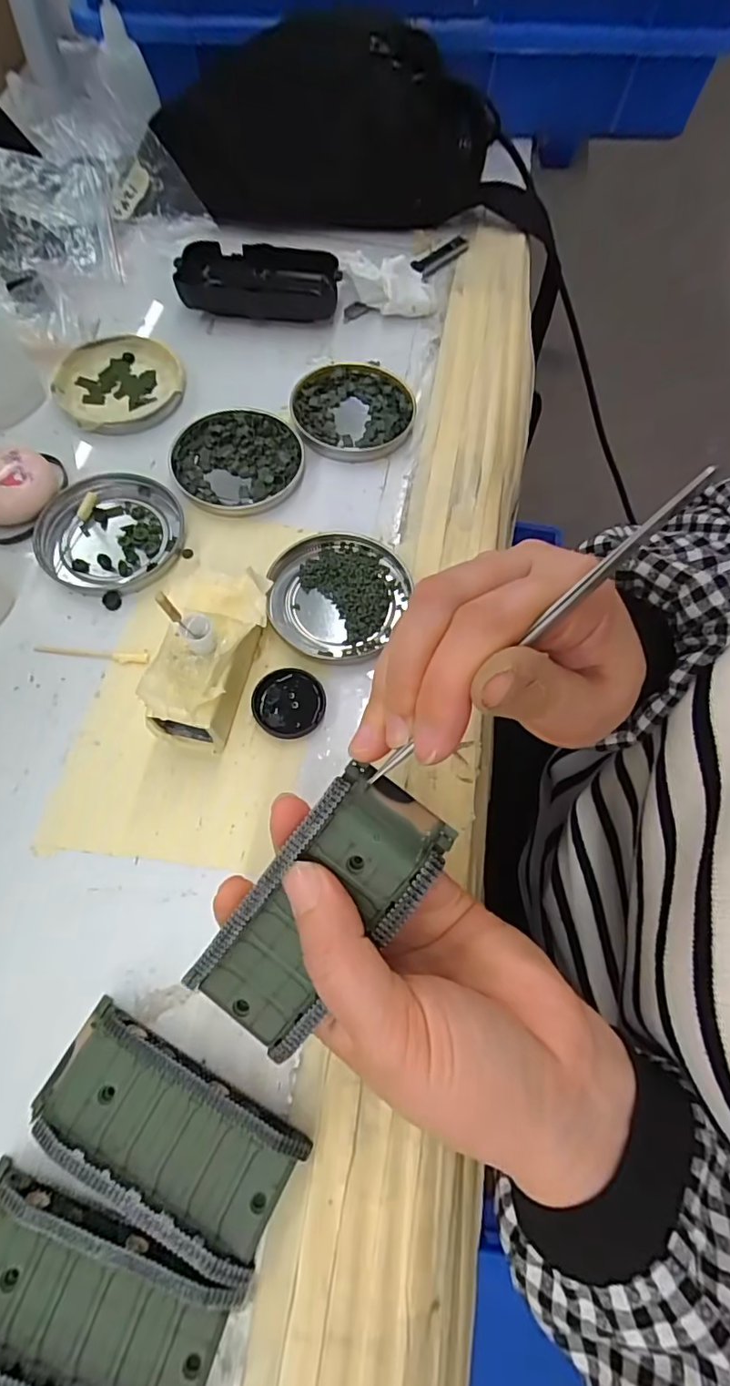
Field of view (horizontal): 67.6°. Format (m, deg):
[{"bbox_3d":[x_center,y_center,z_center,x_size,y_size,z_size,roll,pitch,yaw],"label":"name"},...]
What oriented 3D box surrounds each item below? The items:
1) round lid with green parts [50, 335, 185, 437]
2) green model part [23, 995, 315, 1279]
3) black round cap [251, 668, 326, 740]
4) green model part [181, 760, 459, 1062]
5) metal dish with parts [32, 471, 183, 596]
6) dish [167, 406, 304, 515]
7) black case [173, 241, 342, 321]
[{"bbox_3d":[-0.159,-0.203,0.355,0.077,0.014,0.077,1,67,-3],"label":"round lid with green parts"},{"bbox_3d":[-0.074,0.159,0.200,0.096,0.021,0.045,28,69,9],"label":"green model part"},{"bbox_3d":[-0.038,0.005,0.273,0.035,0.009,0.034,1,67,-3],"label":"black round cap"},{"bbox_3d":[-0.016,0.072,0.177,0.042,0.022,0.095,39,96,13],"label":"green model part"},{"bbox_3d":[-0.144,-0.091,0.309,0.074,0.009,0.078,1,67,-3],"label":"metal dish with parts"},{"bbox_3d":[-0.078,-0.142,0.333,0.077,0.008,0.076,1,67,-3],"label":"dish"},{"bbox_3d":[-0.075,-0.293,0.389,0.109,0.025,0.046,0,67,-3],"label":"black case"}]

